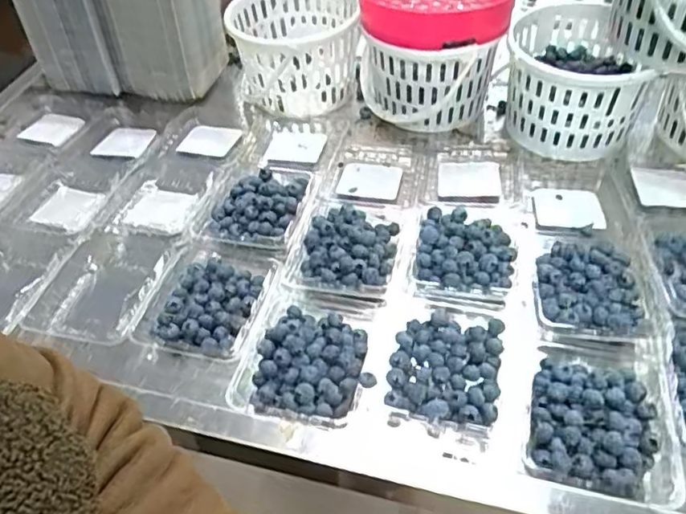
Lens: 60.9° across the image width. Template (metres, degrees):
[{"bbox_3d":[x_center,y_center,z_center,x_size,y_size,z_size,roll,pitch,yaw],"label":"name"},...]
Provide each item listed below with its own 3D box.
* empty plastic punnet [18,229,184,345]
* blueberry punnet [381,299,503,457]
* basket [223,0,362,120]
[{"bbox_3d":[-0.245,0.041,0.601,0.115,0.061,0.126,13,45,13],"label":"empty plastic punnet"},{"bbox_3d":[0.088,0.098,0.505,0.091,0.037,0.118,11,44,12],"label":"blueberry punnet"},{"bbox_3d":[-0.066,-0.286,0.793,0.153,0.125,0.153,-9,44,-10],"label":"basket"}]

